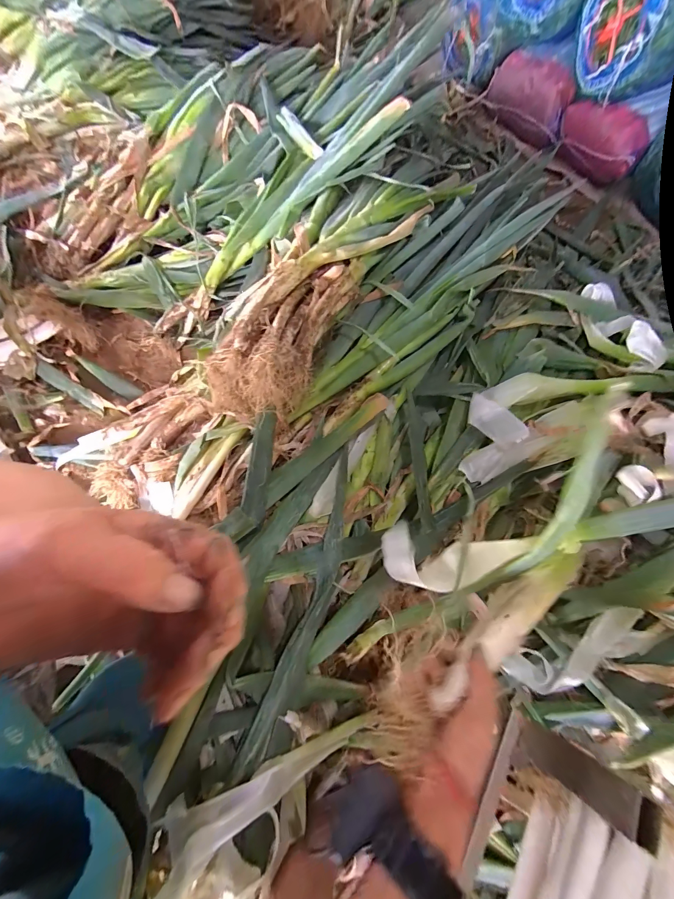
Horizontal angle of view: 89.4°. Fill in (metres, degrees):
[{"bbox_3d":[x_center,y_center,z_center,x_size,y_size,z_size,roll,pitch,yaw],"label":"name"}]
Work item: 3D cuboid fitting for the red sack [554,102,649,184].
[{"bbox_3d":[0.781,-0.922,1.029,0.263,0.132,0.110,40,75,13],"label":"red sack"}]

